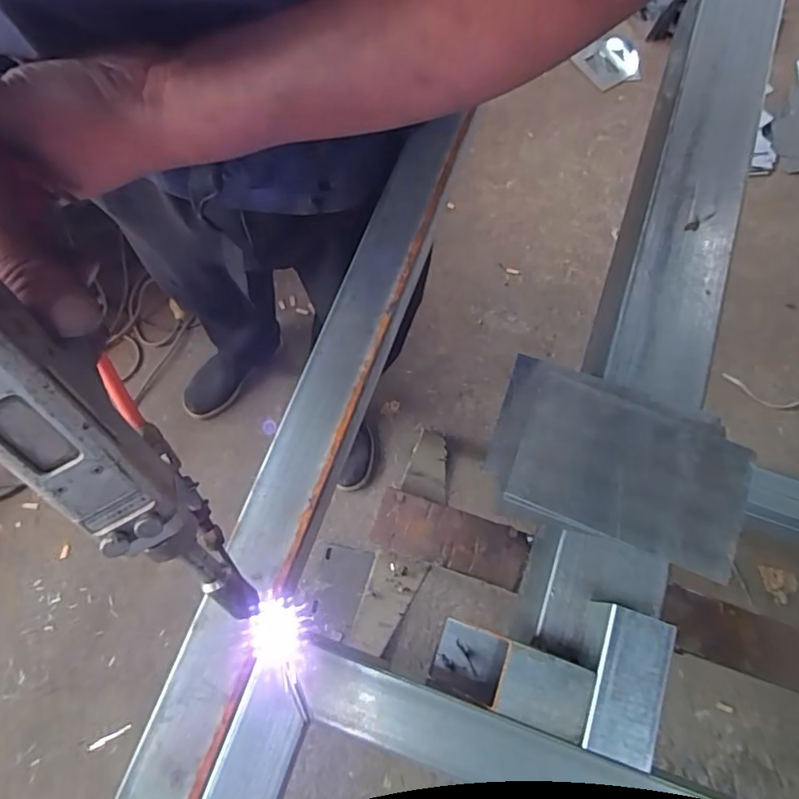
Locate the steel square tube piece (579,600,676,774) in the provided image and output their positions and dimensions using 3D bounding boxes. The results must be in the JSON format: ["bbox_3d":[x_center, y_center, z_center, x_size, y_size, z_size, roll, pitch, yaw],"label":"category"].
[{"bbox_3d":[0.134,0.171,0.335,0.041,0.038,0.080,16,72,4],"label":"steel square tube piece"}]

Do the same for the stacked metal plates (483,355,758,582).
[{"bbox_3d":[0.156,0.044,0.395,0.173,0.014,0.116,16,72,7],"label":"stacked metal plates"}]

